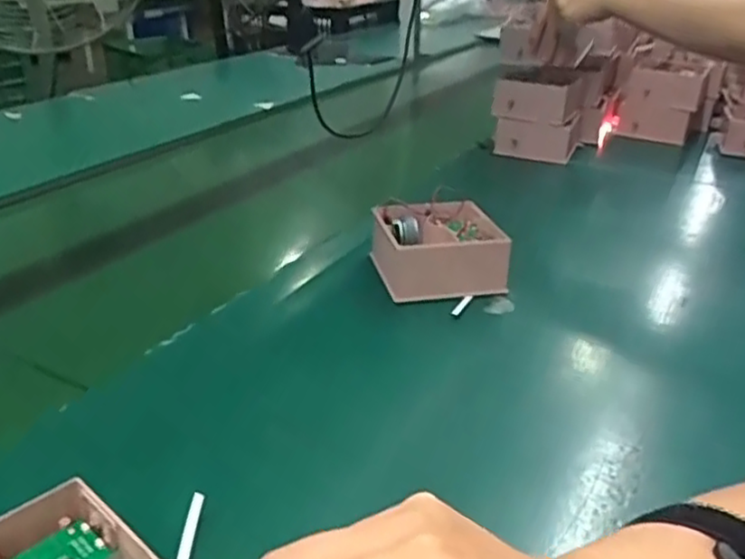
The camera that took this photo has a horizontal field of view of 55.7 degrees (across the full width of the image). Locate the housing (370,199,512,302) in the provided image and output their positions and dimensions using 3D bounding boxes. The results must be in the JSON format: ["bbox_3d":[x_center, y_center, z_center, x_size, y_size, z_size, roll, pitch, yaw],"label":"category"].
[{"bbox_3d":[0.062,-0.027,0.643,0.106,0.057,0.104,-7,27,-14],"label":"housing"}]

